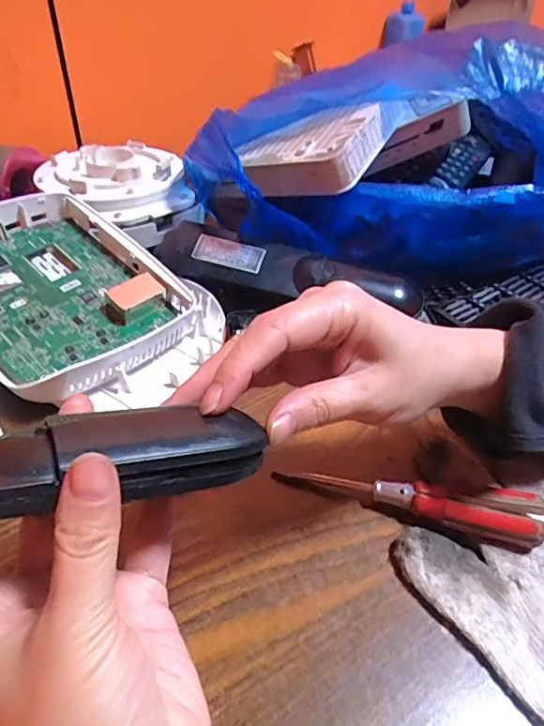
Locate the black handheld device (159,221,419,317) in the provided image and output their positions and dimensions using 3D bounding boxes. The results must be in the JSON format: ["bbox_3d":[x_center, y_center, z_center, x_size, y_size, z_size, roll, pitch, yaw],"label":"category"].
[{"bbox_3d":[0.013,-0.074,0.406,0.201,0.023,0.052,9,41,9],"label":"black handheld device"}]

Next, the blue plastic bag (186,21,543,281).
[{"bbox_3d":[0.122,-0.191,0.458,0.361,0.152,0.193,-3,41,-5],"label":"blue plastic bag"}]

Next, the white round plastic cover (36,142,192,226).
[{"bbox_3d":[-0.140,-0.177,0.492,0.138,0.019,0.121,30,48,29],"label":"white round plastic cover"}]

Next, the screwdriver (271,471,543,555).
[{"bbox_3d":[0.071,0.071,0.287,0.136,0.020,0.023,9,43,20],"label":"screwdriver"}]

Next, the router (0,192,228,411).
[{"bbox_3d":[-0.142,-0.047,0.382,0.204,0.047,0.152,38,52,27],"label":"router"}]

